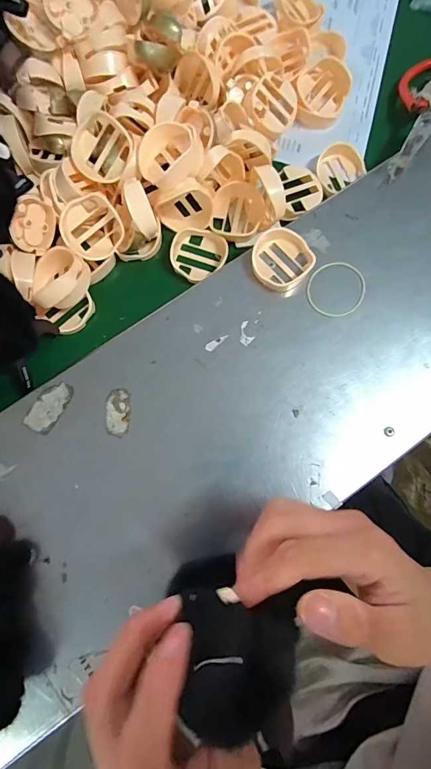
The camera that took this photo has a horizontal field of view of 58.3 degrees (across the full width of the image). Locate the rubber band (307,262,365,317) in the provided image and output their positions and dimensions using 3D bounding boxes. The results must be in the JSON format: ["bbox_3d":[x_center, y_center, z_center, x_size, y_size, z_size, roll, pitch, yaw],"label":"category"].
[{"bbox_3d":[0.116,-0.092,0.371,0.053,0.004,0.058,0,78,2],"label":"rubber band"}]

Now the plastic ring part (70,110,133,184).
[{"bbox_3d":[-0.107,-0.225,0.371,0.059,0.024,0.055,6,113,8],"label":"plastic ring part"}]

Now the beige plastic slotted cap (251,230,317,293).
[{"bbox_3d":[0.062,-0.119,0.368,0.055,0.017,0.053,0,80,-1],"label":"beige plastic slotted cap"}]

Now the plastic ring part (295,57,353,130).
[{"bbox_3d":[0.117,-0.324,0.434,0.060,0.033,0.064,0,80,-1],"label":"plastic ring part"}]

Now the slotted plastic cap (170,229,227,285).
[{"bbox_3d":[-0.019,-0.133,0.396,0.057,0.019,0.057,0,80,-1],"label":"slotted plastic cap"}]

